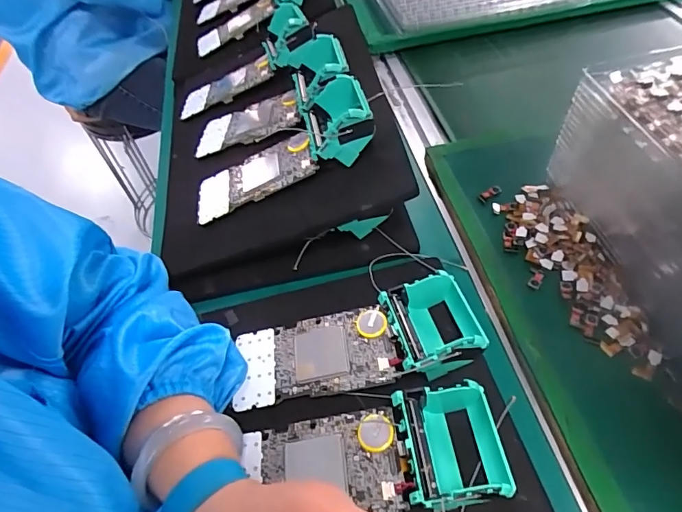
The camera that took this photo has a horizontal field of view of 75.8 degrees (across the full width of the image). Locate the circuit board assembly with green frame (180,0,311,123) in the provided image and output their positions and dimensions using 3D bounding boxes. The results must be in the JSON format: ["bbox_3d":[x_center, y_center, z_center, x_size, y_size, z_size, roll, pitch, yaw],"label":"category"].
[{"bbox_3d":[-0.114,-0.224,0.524,0.194,0.041,0.078,-21,46,27],"label":"circuit board assembly with green frame"}]

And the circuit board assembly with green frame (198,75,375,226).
[{"bbox_3d":[-0.058,-0.093,0.415,0.195,0.042,0.075,-27,49,19],"label":"circuit board assembly with green frame"}]

